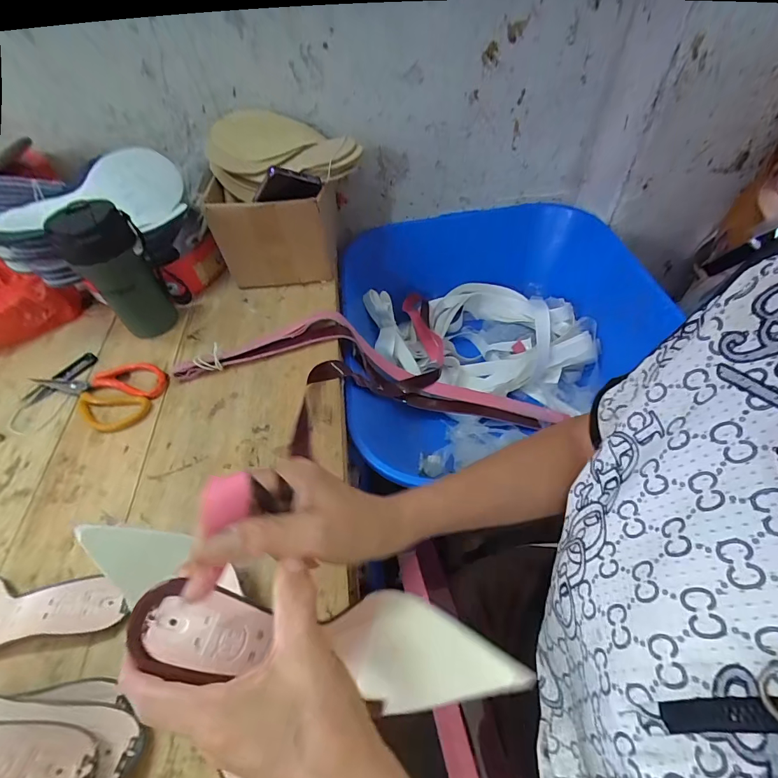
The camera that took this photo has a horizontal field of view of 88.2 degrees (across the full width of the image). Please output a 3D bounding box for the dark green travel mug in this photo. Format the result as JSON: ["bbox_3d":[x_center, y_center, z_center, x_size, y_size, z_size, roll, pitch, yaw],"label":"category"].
[{"bbox_3d":[-0.376,-0.158,0.567,0.079,0.180,0.078,-4,52,1],"label":"dark green travel mug"}]

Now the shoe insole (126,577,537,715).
[{"bbox_3d":[-0.035,0.156,0.253,0.227,0.064,0.062,16,51,-13],"label":"shoe insole"}]

